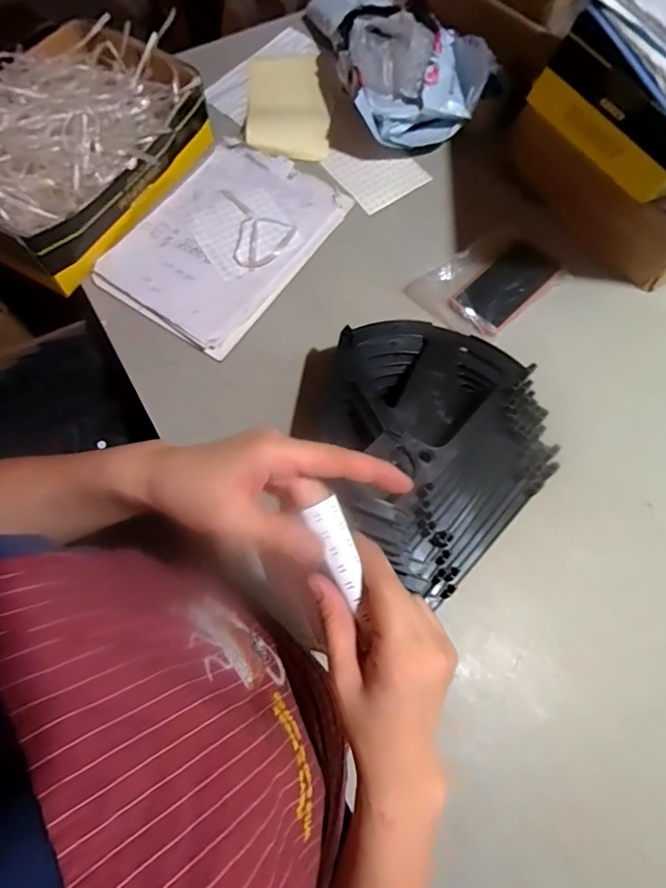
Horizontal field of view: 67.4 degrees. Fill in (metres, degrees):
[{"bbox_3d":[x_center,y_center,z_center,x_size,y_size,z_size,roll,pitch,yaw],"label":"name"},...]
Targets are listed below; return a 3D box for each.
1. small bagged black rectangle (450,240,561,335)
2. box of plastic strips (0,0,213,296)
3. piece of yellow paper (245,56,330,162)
[{"bbox_3d":[0.235,-0.214,0.667,0.161,0.017,0.076,-41,75,-14],"label":"small bagged black rectangle"},{"bbox_3d":[-0.358,-0.398,0.665,0.267,0.110,0.350,23,71,8],"label":"box of plastic strips"},{"bbox_3d":[-0.071,-0.541,0.788,0.124,0.017,0.222,-2,69,-1],"label":"piece of yellow paper"}]

